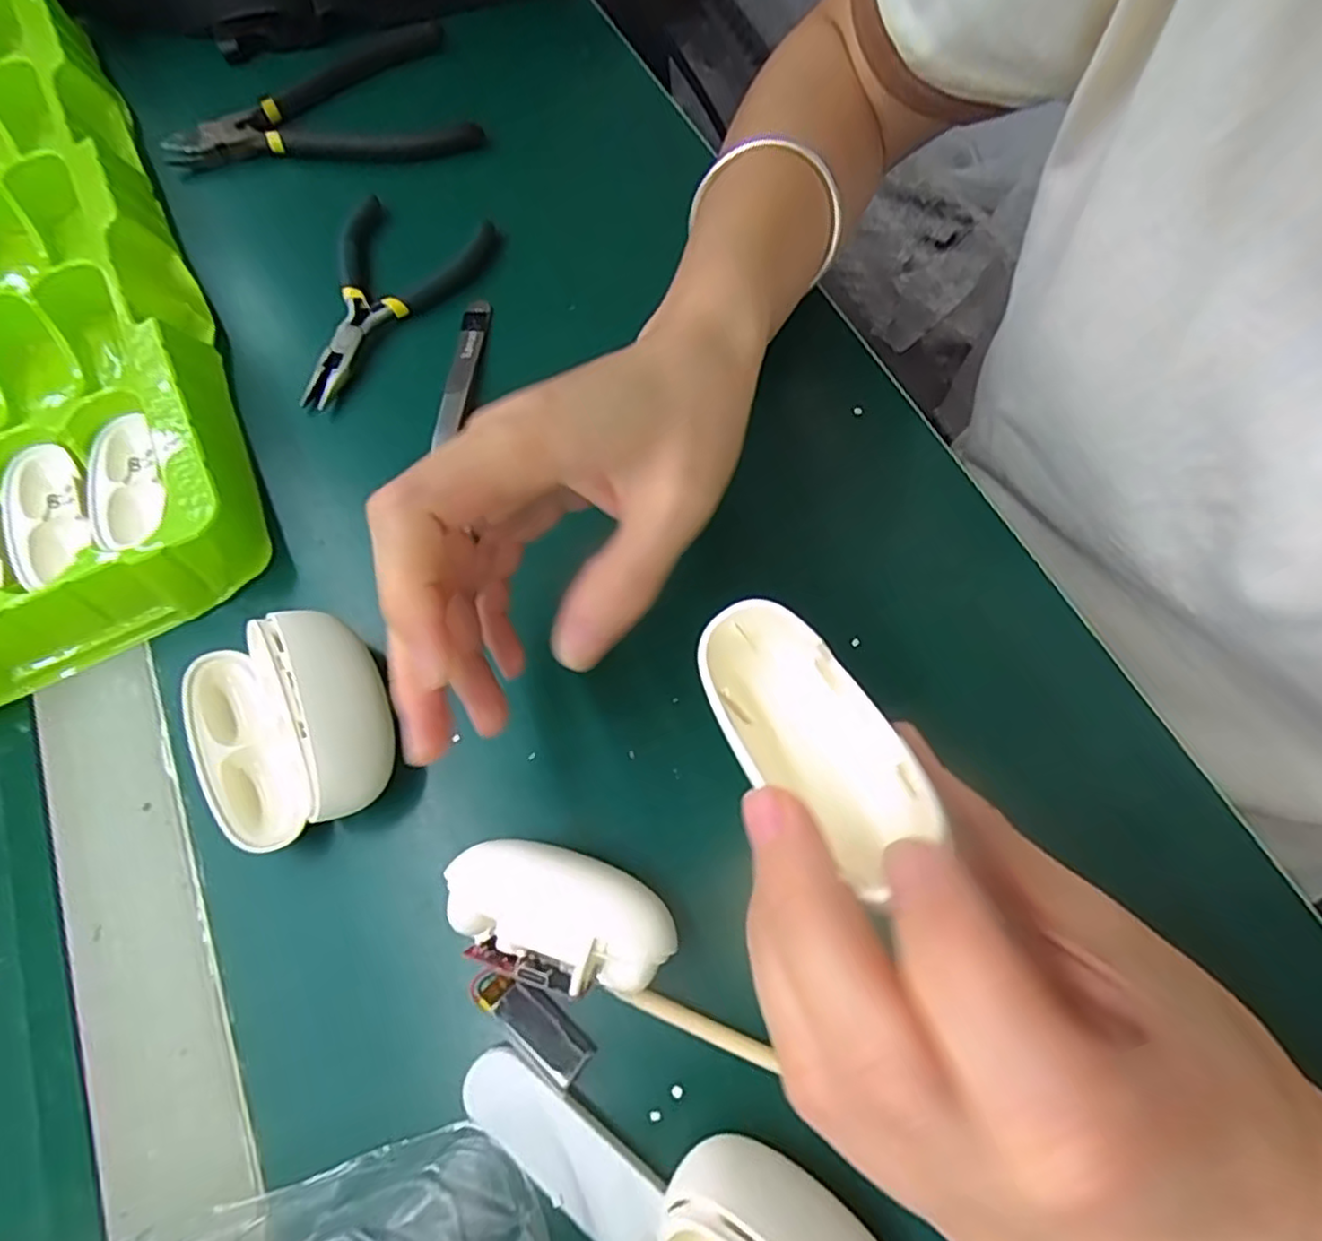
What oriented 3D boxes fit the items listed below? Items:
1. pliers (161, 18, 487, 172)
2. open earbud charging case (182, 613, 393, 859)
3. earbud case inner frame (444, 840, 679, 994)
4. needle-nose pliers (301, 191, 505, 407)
[{"bbox_3d":[-0.177,-0.264,0.351,0.146,0.019,0.111,-19,68,-6],"label":"pliers"},{"bbox_3d":[-0.114,0.032,0.215,0.059,0.033,0.067,-28,70,-9],"label":"open earbud charging case"},{"bbox_3d":[-0.029,0.083,0.197,0.064,0.025,0.030,22,70,10],"label":"earbud case inner frame"},{"bbox_3d":[-0.124,-0.143,0.300,0.058,0.017,0.111,38,74,15],"label":"needle-nose pliers"}]

